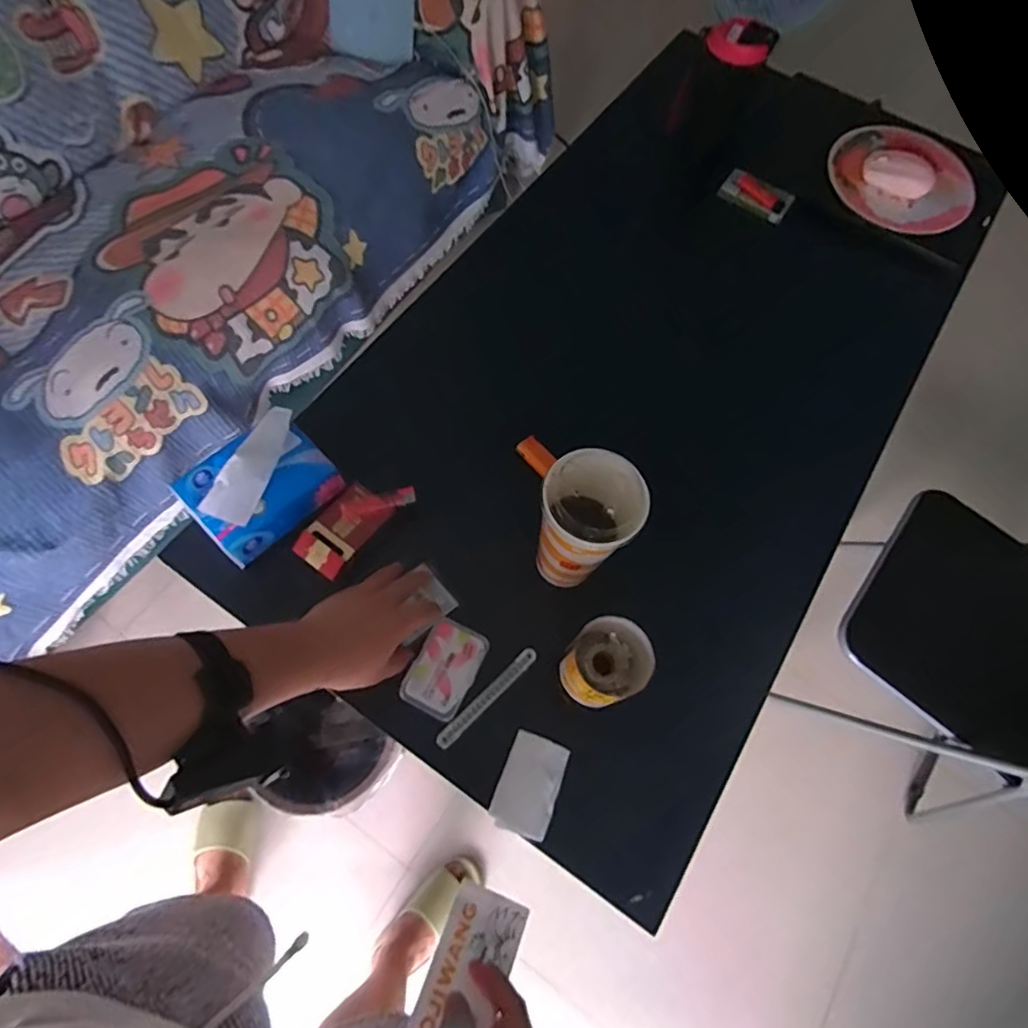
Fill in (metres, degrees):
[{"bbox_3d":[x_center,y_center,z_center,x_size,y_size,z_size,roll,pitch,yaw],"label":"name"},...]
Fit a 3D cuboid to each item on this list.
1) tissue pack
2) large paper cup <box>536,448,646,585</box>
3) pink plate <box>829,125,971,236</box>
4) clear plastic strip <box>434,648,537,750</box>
[{"bbox_3d":[-0.264,-0.033,0.587,0.139,0.068,0.102,-41,75,-18],"label":"tissue pack"},{"bbox_3d":[0.064,0.011,0.535,0.082,0.155,0.079,1,67,-3],"label":"large paper cup"},{"bbox_3d":[0.575,-0.499,0.847,0.186,0.033,0.201,1,67,-3],"label":"pink plate"},{"bbox_3d":[-0.026,0.180,0.567,0.127,0.005,0.015,-41,67,-19],"label":"clear plastic strip"}]

